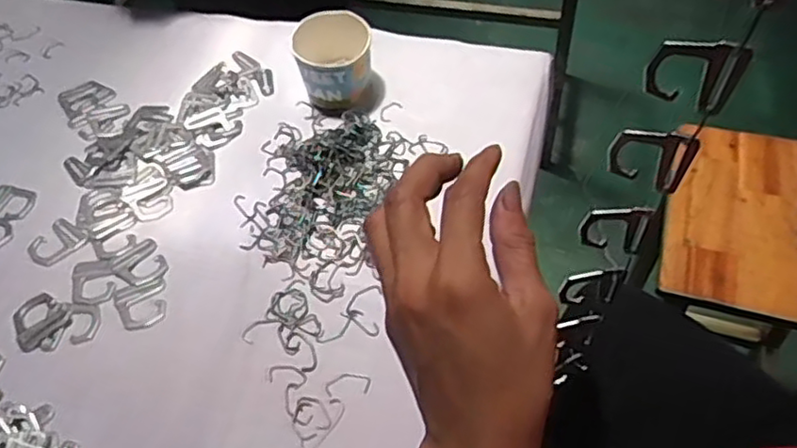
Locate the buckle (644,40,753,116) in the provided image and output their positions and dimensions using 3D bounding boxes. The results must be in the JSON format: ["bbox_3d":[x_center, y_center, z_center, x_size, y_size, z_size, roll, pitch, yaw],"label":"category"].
[{"bbox_3d":[0.170,-0.086,0.384,0.050,0.045,0.009,11,53,13],"label":"buckle"}]

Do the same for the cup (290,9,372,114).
[{"bbox_3d":[-0.072,-0.186,0.765,0.086,0.075,0.095,-12,52,-5],"label":"cup"}]

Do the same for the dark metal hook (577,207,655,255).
[{"bbox_3d":[0.155,0.005,0.478,0.050,0.042,0.016,-1,52,4],"label":"dark metal hook"}]

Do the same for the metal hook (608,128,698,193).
[{"bbox_3d":[0.164,-0.044,0.433,0.050,0.045,0.009,13,54,15],"label":"metal hook"}]

